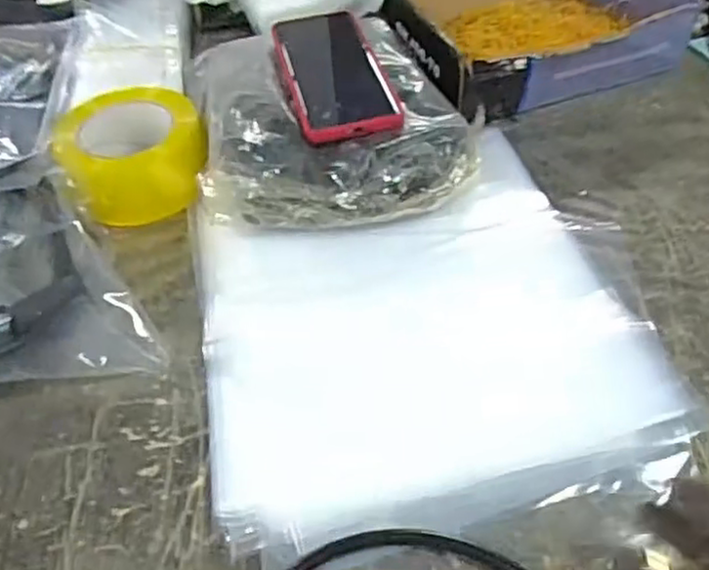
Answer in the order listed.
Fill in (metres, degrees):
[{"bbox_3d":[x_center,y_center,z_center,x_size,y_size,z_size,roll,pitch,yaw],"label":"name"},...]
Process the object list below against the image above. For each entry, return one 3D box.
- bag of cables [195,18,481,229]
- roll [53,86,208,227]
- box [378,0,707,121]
[{"bbox_3d":[-0.018,-0.144,0.599,0.221,0.074,0.240,-10,49,-5],"label":"bag of cables"},{"bbox_3d":[-0.183,-0.111,0.588,0.111,0.066,0.111,-2,49,2],"label":"roll"},{"bbox_3d":[0.180,-0.261,0.694,0.276,0.065,0.204,-17,50,-11],"label":"box"}]

